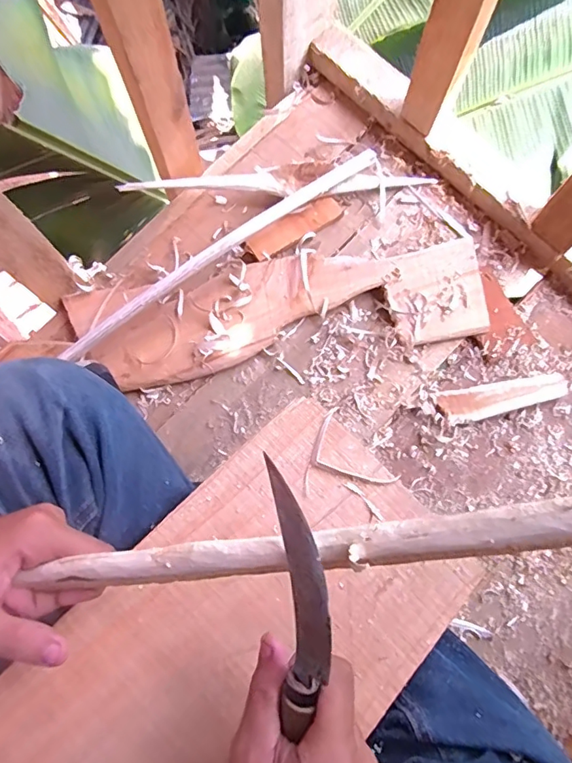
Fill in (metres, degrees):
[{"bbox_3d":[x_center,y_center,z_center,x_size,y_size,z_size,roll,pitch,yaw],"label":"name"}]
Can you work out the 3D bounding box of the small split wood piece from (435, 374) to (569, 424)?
[{"bbox_3d":[0.236,0.019,0.546,0.138,0.009,0.037,-9,76,0],"label":"small split wood piece"}]

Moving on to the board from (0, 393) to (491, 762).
[{"bbox_3d":[-0.027,0.179,0.339,0.197,0.007,0.315,45,72,4],"label":"board"}]

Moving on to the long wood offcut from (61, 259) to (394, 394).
[{"bbox_3d":[-0.064,-0.075,0.568,0.348,0.022,0.116,-13,76,-1],"label":"long wood offcut"}]

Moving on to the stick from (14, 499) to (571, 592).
[{"bbox_3d":[-0.007,0.080,0.234,0.286,0.013,0.018,-13,75,21],"label":"stick"}]

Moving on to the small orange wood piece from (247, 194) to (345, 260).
[{"bbox_3d":[0.011,-0.182,0.590,0.118,0.012,0.035,-33,77,-6],"label":"small orange wood piece"}]

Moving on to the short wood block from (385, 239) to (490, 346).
[{"bbox_3d":[0.167,-0.099,0.566,0.102,0.015,0.104,-9,76,-1],"label":"short wood block"}]

